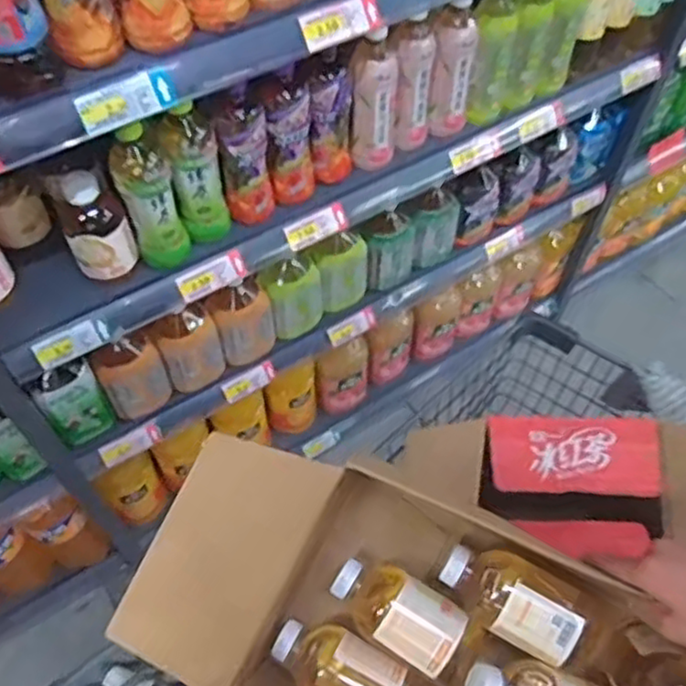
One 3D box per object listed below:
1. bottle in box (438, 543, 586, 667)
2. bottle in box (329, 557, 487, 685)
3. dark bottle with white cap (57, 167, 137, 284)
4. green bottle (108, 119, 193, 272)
[{"bbox_3d":[0.164,0.254,0.687,0.133,0.069,0.069,27,59,17],"label":"bottle in box"},{"bbox_3d":[0.064,0.282,0.701,0.152,0.071,0.070,25,59,16],"label":"bottle in box"},{"bbox_3d":[-0.303,-0.146,0.846,0.078,0.132,0.063,-22,59,-15],"label":"dark bottle with white cap"},{"bbox_3d":[-0.236,-0.178,0.852,0.069,0.210,0.059,-15,57,-11],"label":"green bottle"}]

